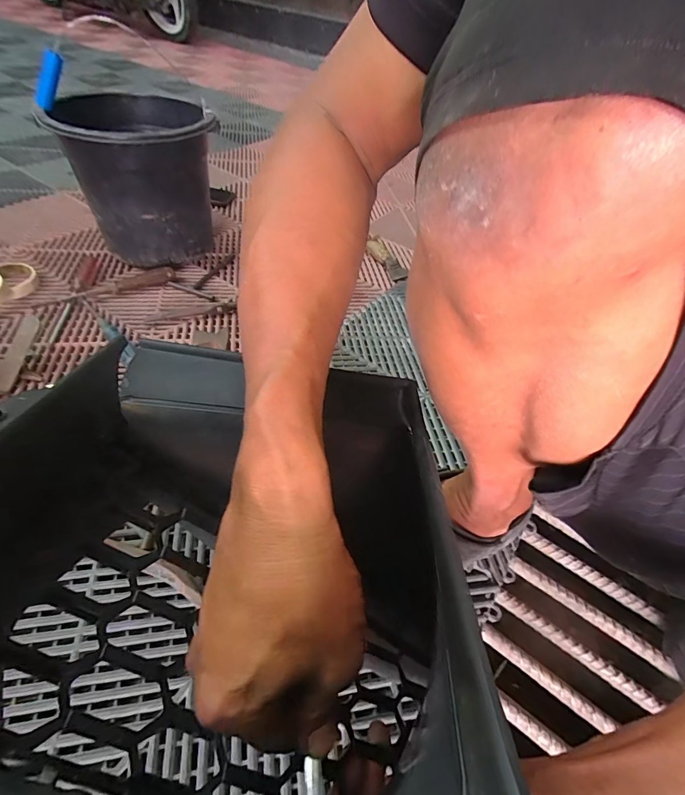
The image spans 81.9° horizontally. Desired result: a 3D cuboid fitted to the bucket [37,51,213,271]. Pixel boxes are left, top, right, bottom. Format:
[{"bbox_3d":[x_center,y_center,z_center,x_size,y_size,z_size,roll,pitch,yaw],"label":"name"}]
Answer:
[{"bbox_3d":[-0.369,-0.416,0.752,0.249,0.261,0.277,-22,55,-25],"label":"bucket"}]

